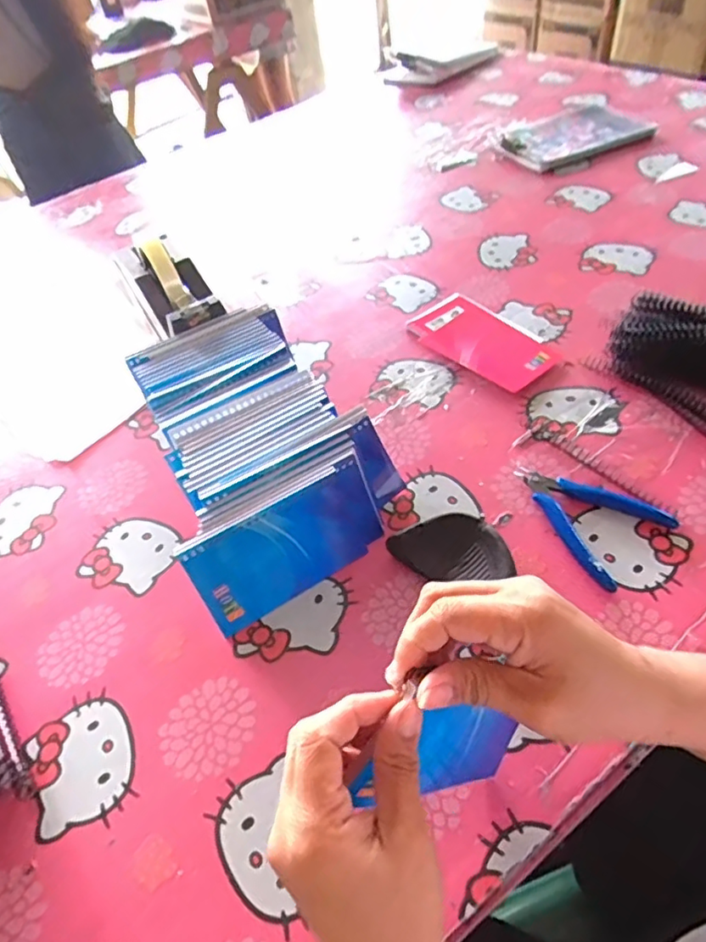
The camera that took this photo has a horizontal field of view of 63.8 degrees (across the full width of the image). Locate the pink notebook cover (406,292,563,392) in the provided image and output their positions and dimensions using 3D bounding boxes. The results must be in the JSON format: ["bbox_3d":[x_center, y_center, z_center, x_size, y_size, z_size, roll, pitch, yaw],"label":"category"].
[{"bbox_3d":[0.138,-0.145,0.619,0.093,0.014,0.166,-37,54,-21],"label":"pink notebook cover"}]

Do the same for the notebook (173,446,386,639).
[{"bbox_3d":[-0.047,0.056,0.440,0.152,0.082,0.010,-30,24,-13],"label":"notebook"}]

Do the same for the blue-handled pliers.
[{"bbox_3d":[0.186,0.032,0.464,0.086,0.015,0.118,-35,53,-19],"label":"blue-handled pliers"}]

